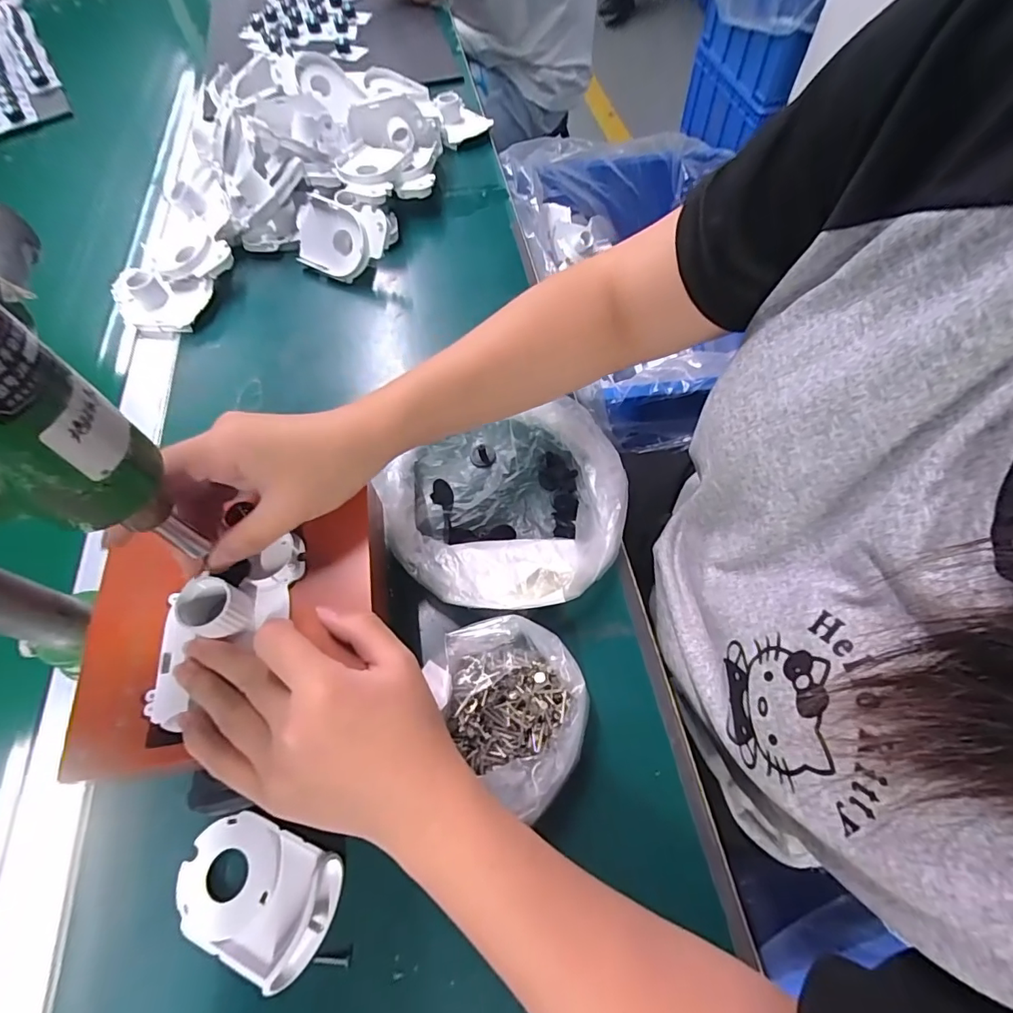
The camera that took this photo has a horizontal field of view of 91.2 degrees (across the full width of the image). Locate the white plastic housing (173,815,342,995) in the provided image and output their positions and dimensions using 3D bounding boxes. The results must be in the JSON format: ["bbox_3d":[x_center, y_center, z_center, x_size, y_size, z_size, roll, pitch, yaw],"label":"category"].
[{"bbox_3d":[-0.132,0.200,0.258,0.083,0.018,0.058,16,63,9],"label":"white plastic housing"}]

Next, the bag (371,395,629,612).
[{"bbox_3d":[0.002,-0.003,0.356,0.169,0.039,0.156,-12,62,-6],"label":"bag"}]

